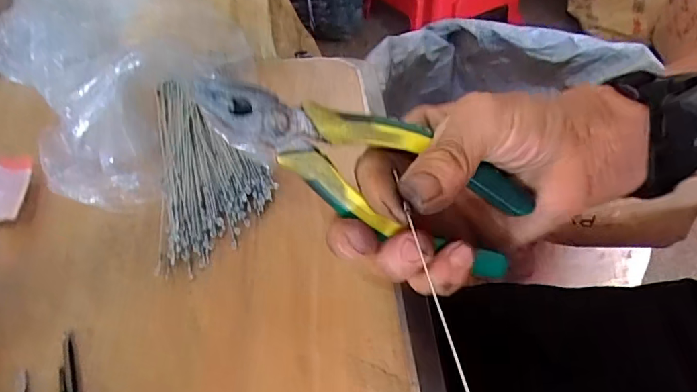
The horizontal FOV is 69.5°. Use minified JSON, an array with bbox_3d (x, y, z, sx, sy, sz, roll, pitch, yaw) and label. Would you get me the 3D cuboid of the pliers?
[{"bbox_3d":[0.006,-0.015,0.228,0.152,0.020,0.045,27,92,-2],"label":"pliers"}]

